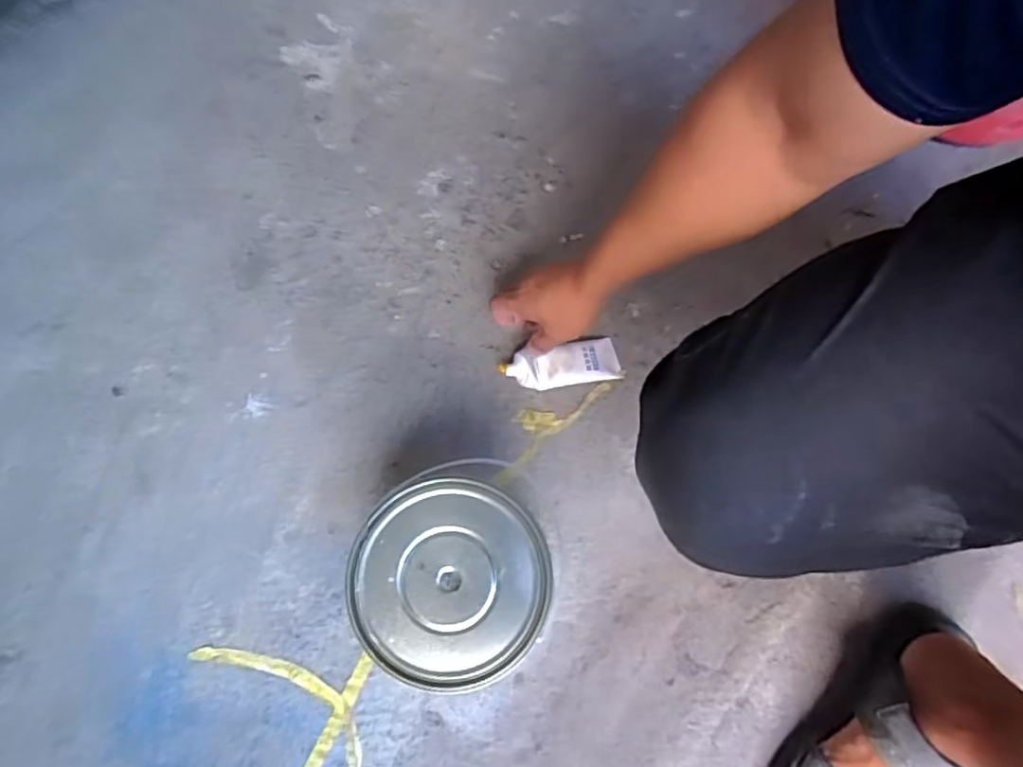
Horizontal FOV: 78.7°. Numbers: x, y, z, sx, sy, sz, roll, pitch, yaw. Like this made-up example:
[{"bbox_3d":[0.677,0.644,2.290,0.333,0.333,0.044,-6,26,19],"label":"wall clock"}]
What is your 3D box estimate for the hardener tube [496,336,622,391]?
[{"bbox_3d":[0.053,-0.022,0.676,0.128,0.022,0.048,-7,73,-9],"label":"hardener tube"}]

